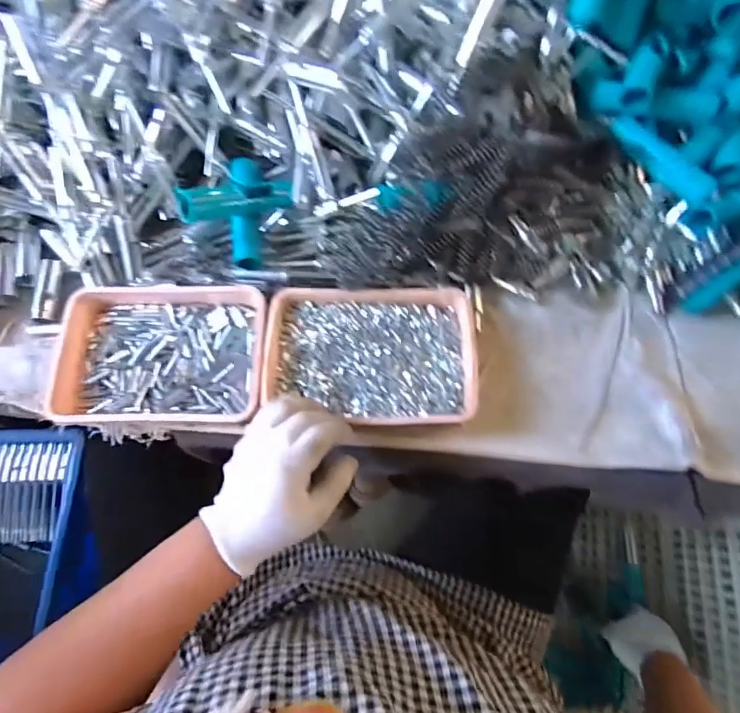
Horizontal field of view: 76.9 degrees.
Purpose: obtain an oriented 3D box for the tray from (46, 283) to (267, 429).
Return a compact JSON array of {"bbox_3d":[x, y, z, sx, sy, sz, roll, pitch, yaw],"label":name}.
[{"bbox_3d":[-0.205,-0.004,0.467,0.203,0.039,0.143,0,72,-1],"label":"tray"}]

